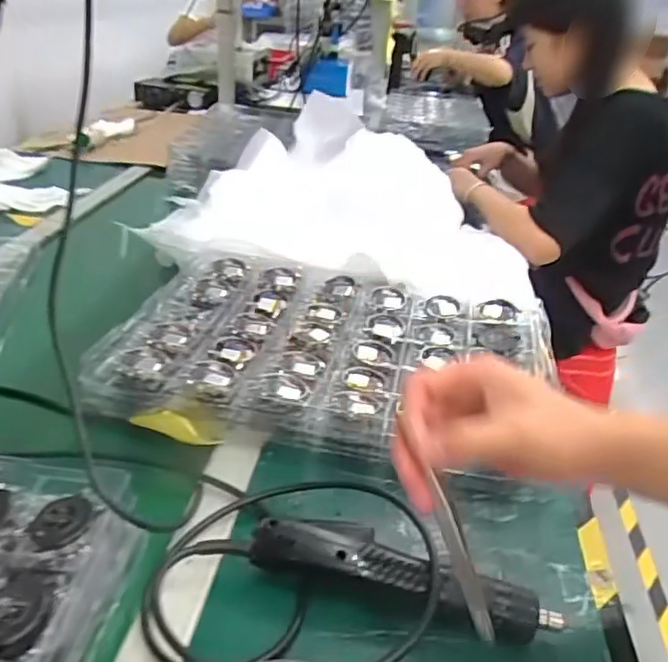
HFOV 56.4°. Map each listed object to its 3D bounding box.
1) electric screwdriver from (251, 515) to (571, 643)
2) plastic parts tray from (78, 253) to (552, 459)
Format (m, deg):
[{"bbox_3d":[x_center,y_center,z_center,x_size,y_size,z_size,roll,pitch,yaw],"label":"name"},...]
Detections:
[{"bbox_3d":[0.046,0.176,0.439,0.214,0.046,0.036,13,29,11],"label":"electric screwdriver"},{"bbox_3d":[0.001,0.024,0.682,0.444,0.068,0.307,10,28,5],"label":"plastic parts tray"}]

